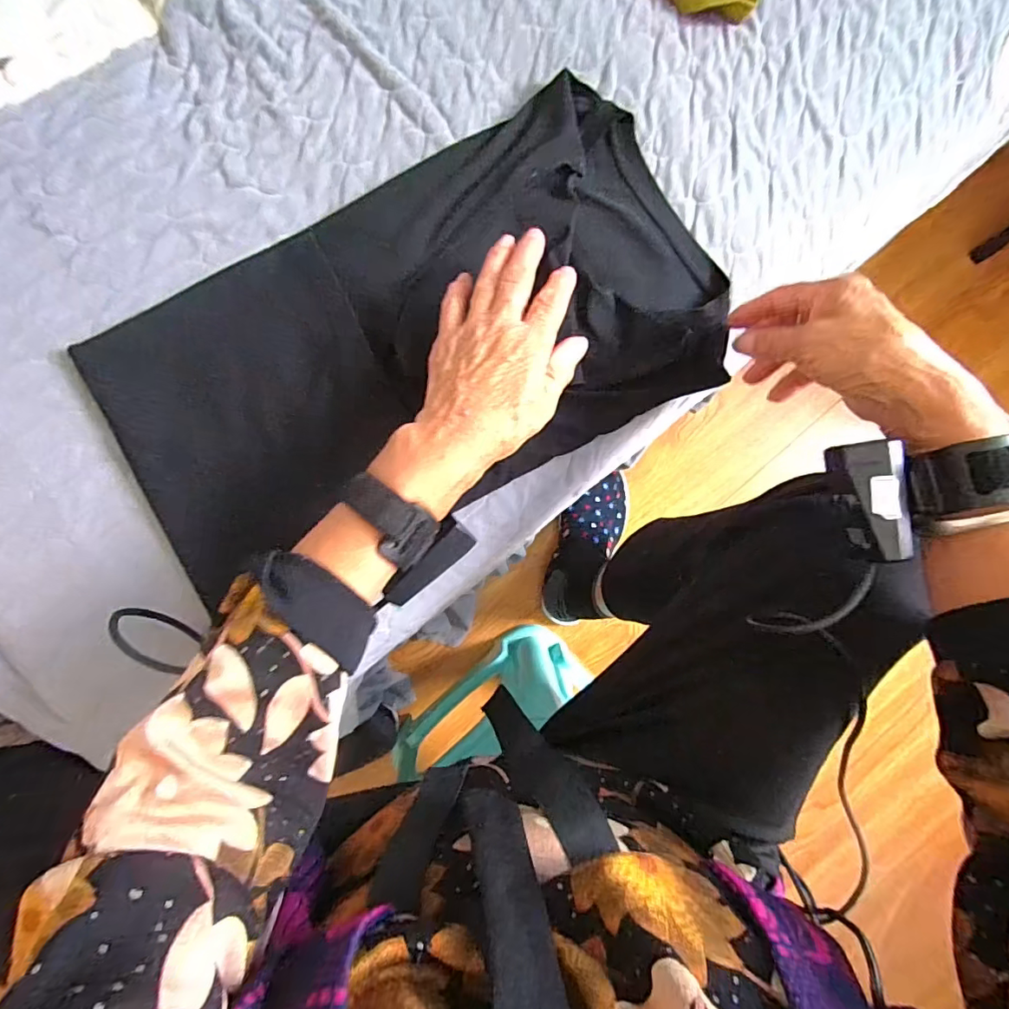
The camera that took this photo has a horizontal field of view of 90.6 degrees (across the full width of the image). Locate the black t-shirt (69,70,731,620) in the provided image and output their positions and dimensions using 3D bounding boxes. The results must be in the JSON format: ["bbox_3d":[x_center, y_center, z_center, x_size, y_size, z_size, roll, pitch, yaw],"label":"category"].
[{"bbox_3d":[-0.065,-0.127,0.391,0.464,0.032,0.251,-23,88,-5],"label":"black t-shirt"}]

